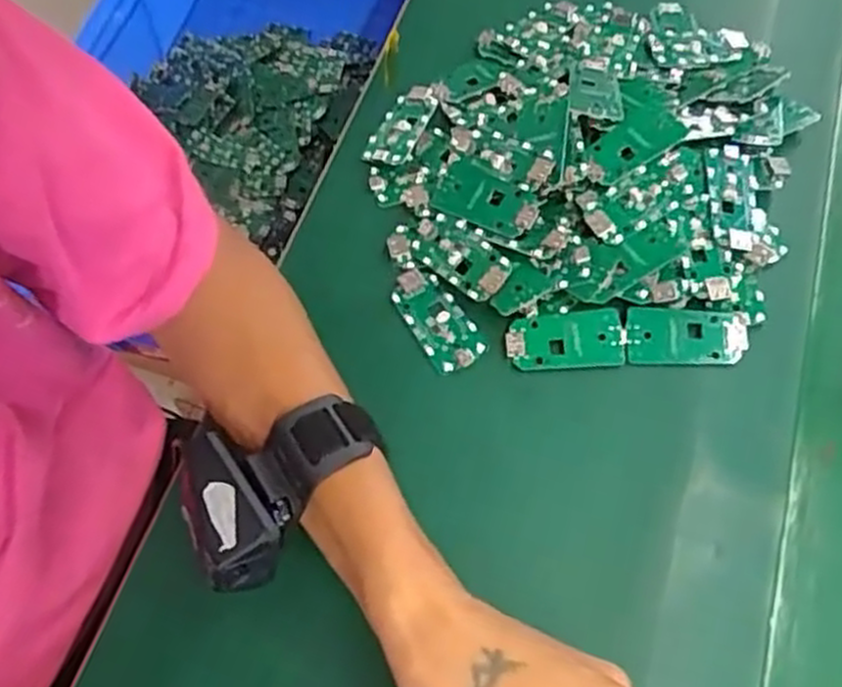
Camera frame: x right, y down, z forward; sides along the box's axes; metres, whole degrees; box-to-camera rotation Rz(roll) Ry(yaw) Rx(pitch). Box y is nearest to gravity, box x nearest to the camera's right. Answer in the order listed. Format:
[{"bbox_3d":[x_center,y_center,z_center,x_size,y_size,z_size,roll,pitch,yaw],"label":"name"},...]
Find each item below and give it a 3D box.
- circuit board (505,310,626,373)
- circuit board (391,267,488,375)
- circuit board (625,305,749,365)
[{"bbox_3d":[0.079,-0.001,0.421,0.063,0.004,0.031,-4,80,1],"label":"circuit board"},{"bbox_3d":[0.008,-0.014,0.430,0.030,0.009,0.065,-30,70,-16],"label":"circuit board"},{"bbox_3d":[0.144,-0.003,0.422,0.066,0.007,0.030,4,65,-1],"label":"circuit board"}]

